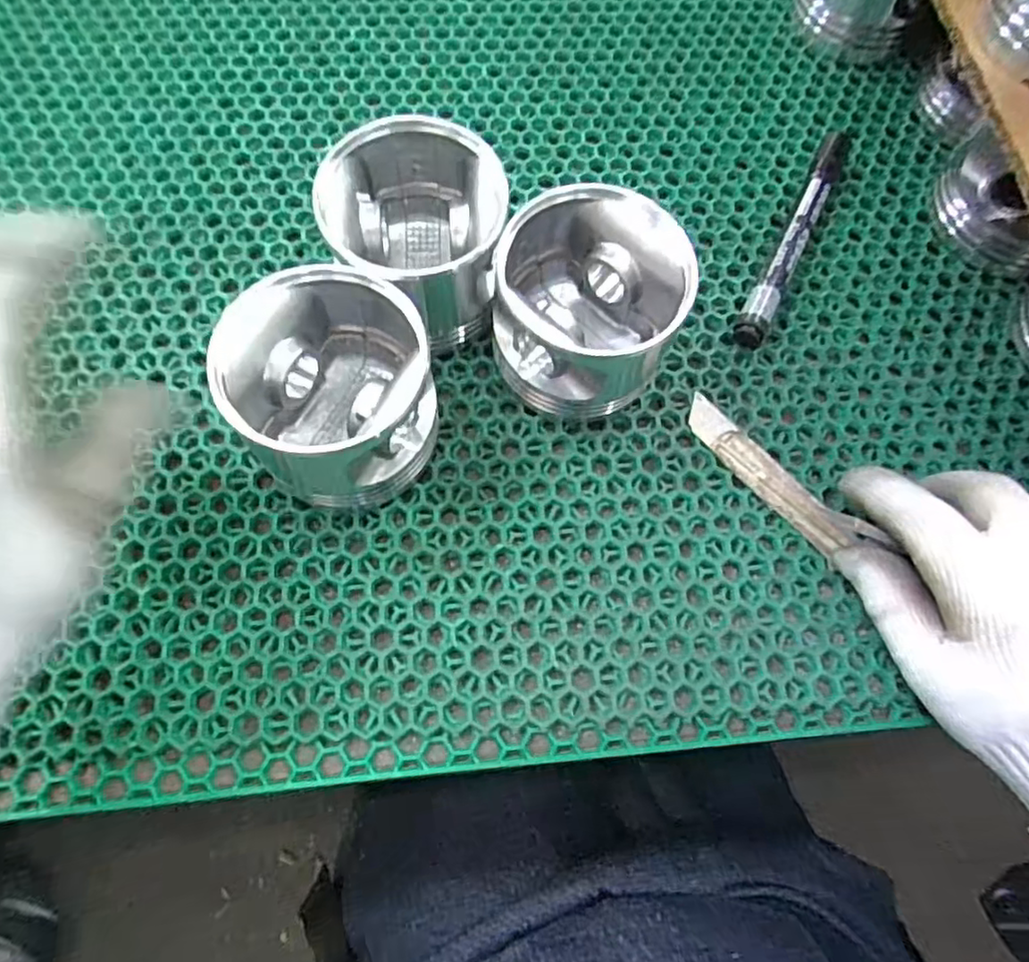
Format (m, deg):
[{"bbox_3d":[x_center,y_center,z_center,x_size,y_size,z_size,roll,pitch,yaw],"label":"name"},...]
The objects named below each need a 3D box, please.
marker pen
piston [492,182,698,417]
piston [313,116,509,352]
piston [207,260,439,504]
[{"bbox_3d":[0.146,-0.127,0.335,0.015,0.018,0.136,27,73,7],"label":"marker pen"},{"bbox_3d":[0.030,-0.074,0.283,0.078,0.074,0.072,1,71,-2],"label":"piston"},{"bbox_3d":[-0.043,-0.111,0.291,0.075,0.074,0.076,1,71,-2],"label":"piston"},{"bbox_3d":[-0.073,-0.035,0.266,0.079,0.071,0.075,1,71,-2],"label":"piston"}]

